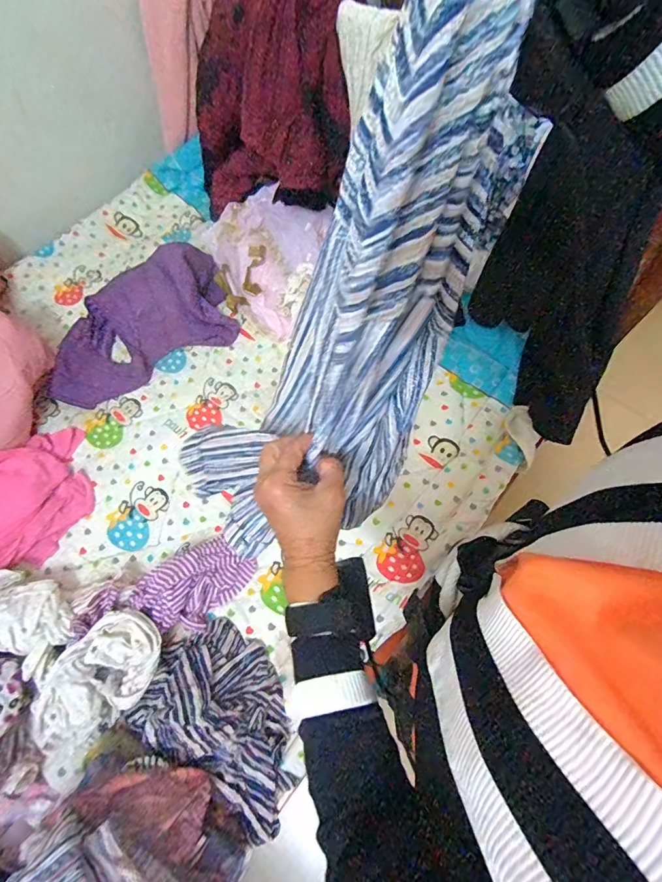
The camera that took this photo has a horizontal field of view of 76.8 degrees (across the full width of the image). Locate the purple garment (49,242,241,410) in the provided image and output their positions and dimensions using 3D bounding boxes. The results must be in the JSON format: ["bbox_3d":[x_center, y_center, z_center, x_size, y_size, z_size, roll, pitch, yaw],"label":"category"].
[{"bbox_3d":[-0.493,-0.299,1.056,0.493,0.157,0.256,-29,69,-10],"label":"purple garment"}]

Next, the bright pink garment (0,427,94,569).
[{"bbox_3d":[-0.688,0.127,0.895,0.294,0.112,0.280,-26,68,-9],"label":"bright pink garment"}]

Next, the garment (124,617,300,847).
[{"bbox_3d":[-0.184,0.480,0.744,0.317,0.082,0.222,29,70,13],"label":"garment"}]

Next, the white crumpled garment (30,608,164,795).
[{"bbox_3d":[-0.434,0.450,0.750,0.161,0.071,0.296,34,86,15],"label":"white crumpled garment"}]

